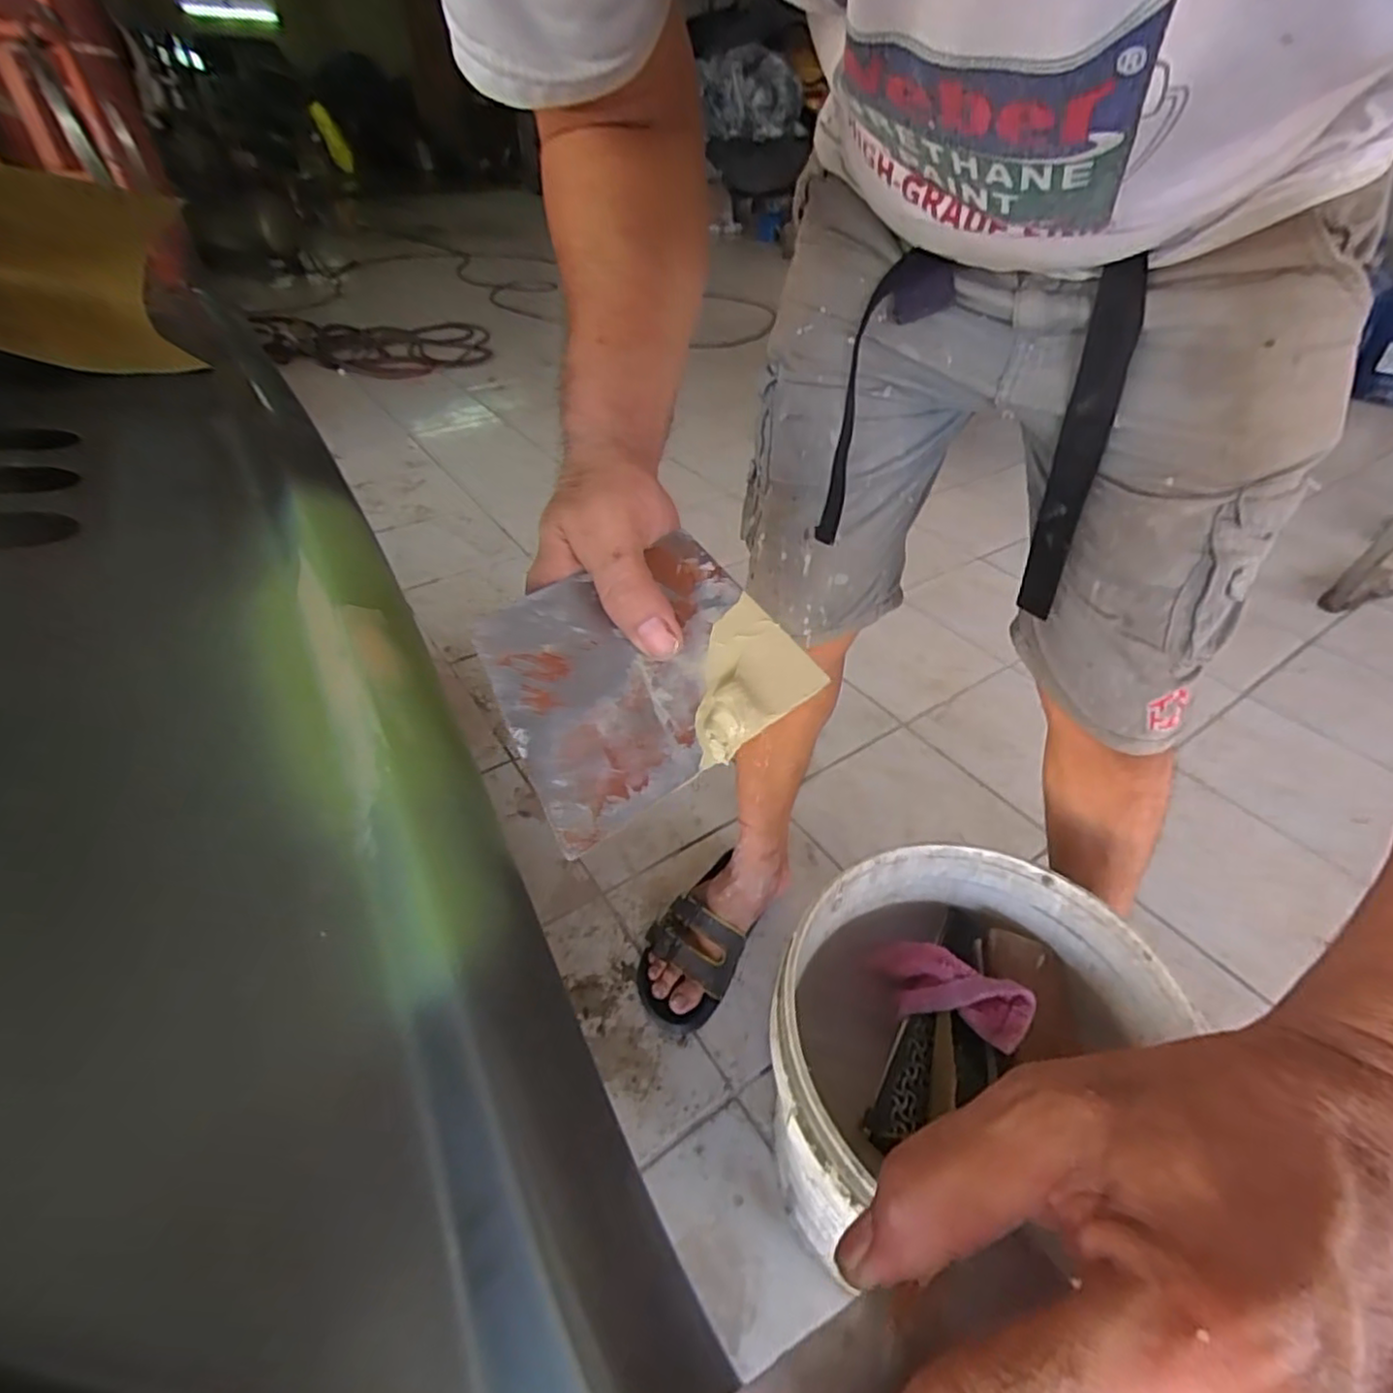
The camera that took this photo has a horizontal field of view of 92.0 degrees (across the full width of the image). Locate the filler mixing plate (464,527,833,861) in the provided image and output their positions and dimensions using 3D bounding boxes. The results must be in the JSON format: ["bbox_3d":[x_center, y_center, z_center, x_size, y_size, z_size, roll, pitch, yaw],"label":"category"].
[{"bbox_3d":[-0.017,-0.013,0.281,0.137,0.010,0.097,-28,81,-31],"label":"filler mixing plate"}]

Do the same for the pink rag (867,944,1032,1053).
[{"bbox_3d":[0.206,0.244,0.561,0.128,0.026,0.058,14,43,38],"label":"pink rag"}]

